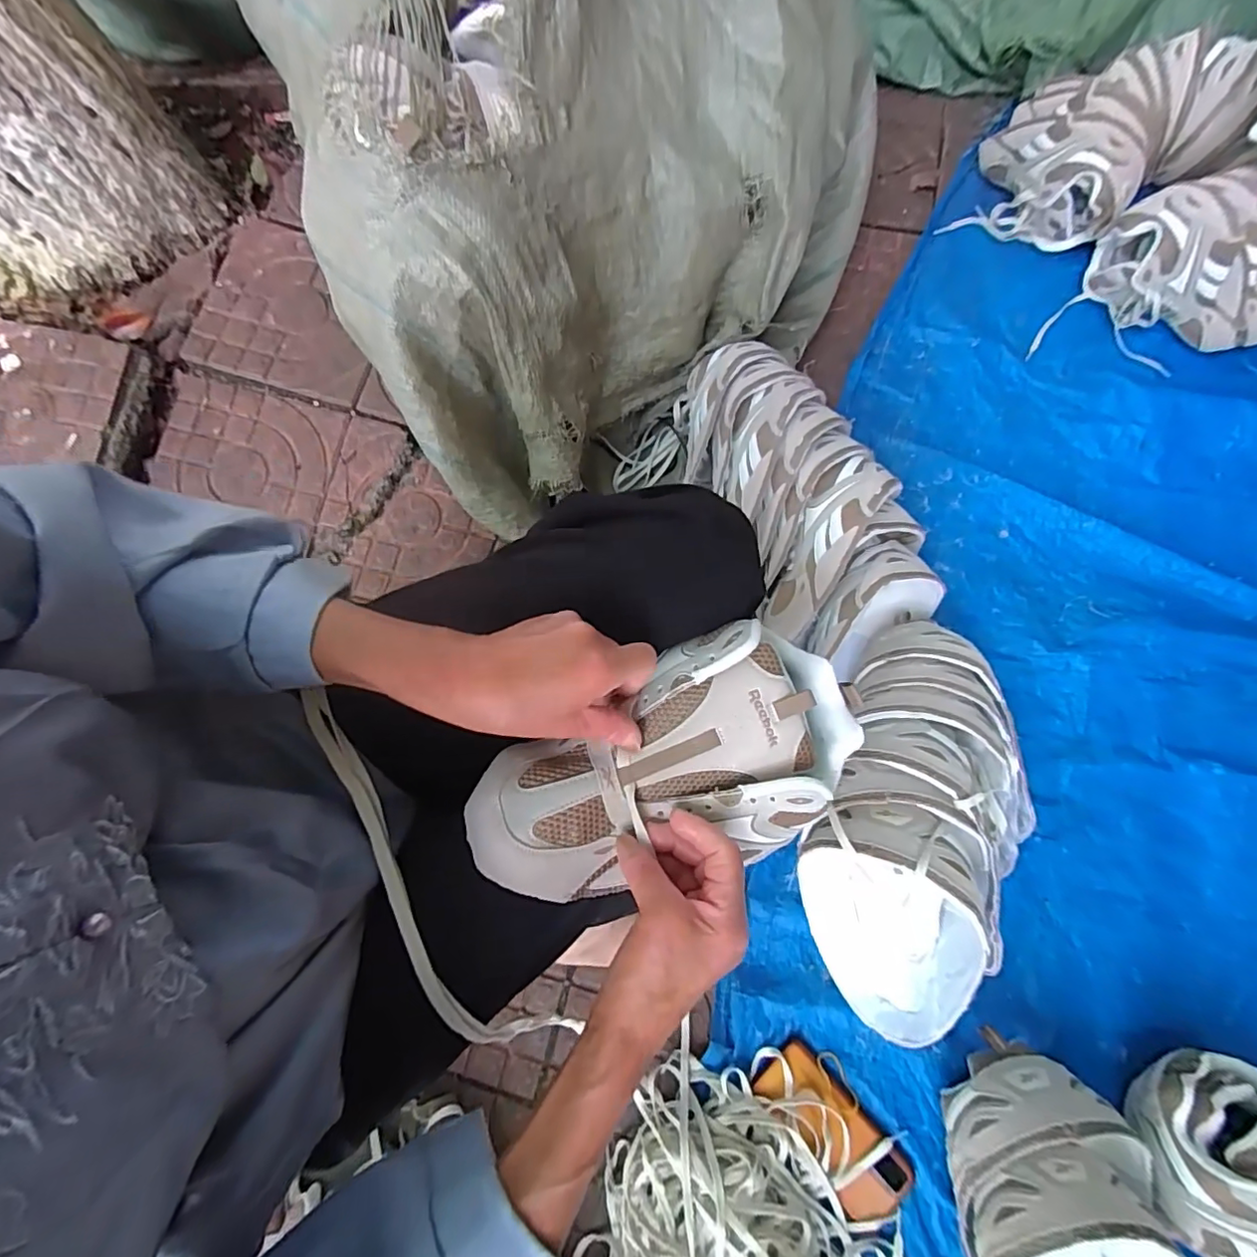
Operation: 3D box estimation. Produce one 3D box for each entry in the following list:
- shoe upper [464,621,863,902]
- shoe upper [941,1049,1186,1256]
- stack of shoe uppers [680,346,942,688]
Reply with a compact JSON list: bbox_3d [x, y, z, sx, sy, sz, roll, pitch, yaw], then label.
[{"bbox_3d":[0.028,0.085,0.342,0.240,0.061,0.123,-21,73,-8],"label":"shoe upper"},{"bbox_3d":[0.384,0.562,0.499,0.170,0.123,0.310,-4,72,1],"label":"shoe upper"},{"bbox_3d":[0.210,-0.175,0.688,0.169,0.130,0.397,-22,73,-5],"label":"stack of shoe uppers"}]

